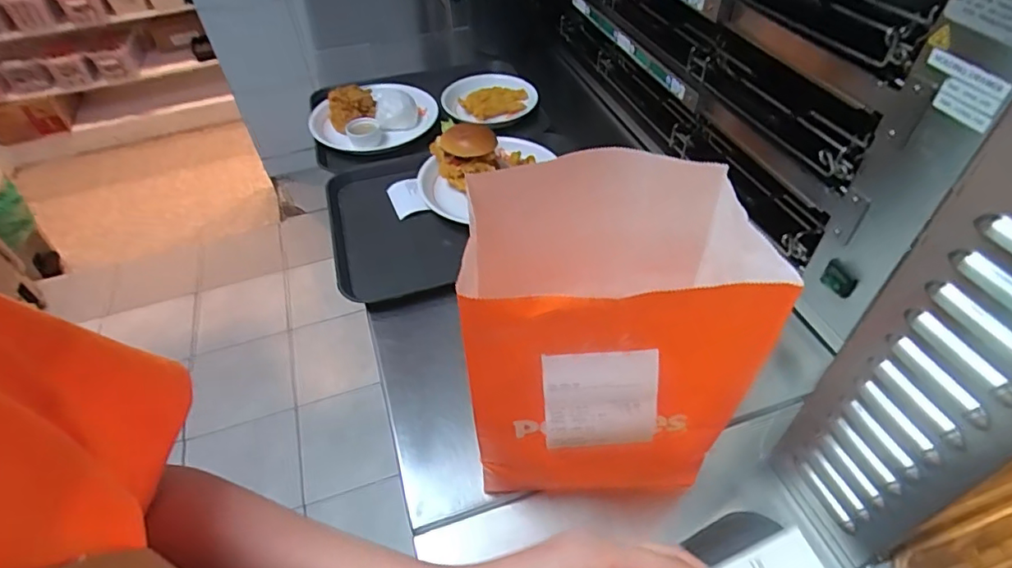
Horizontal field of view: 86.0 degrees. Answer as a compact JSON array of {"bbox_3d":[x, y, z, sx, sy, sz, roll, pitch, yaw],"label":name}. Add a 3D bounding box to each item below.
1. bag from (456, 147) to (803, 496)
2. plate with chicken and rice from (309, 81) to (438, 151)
[{"bbox_3d":[0.074,0.053,0.454,0.202,0.260,0.162,-4,45,-2],"label":"bag"},{"bbox_3d":[-0.231,-0.301,0.959,0.218,0.073,0.172,-33,53,-27],"label":"plate with chicken and rice"}]

